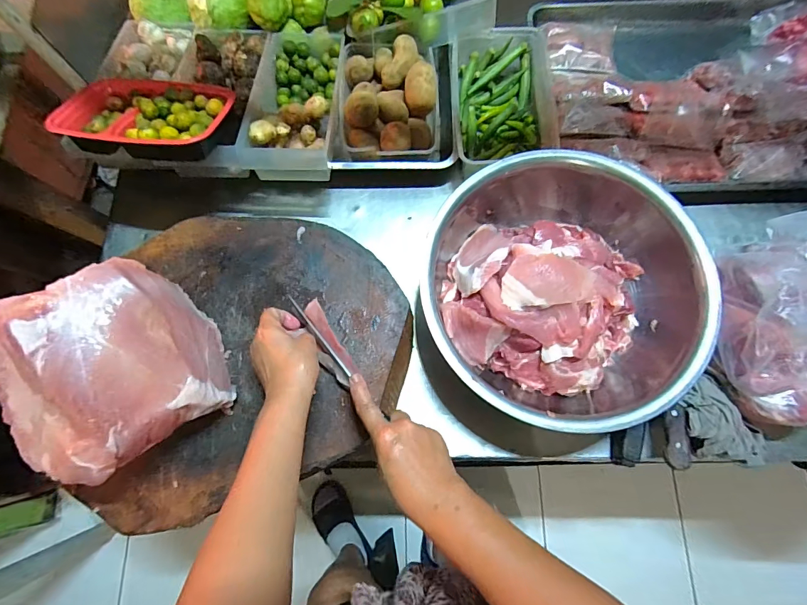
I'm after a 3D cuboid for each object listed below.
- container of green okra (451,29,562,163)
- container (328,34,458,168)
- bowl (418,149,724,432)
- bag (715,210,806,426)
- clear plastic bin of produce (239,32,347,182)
[{"bbox_3d":[0.161,-0.342,0.683,0.159,0.058,0.251,-1,77,0],"label":"container of green okra"},{"bbox_3d":[-0.018,-0.339,0.673,0.181,0.095,0.235,-1,77,-1],"label":"container"},{"bbox_3d":[0.210,-0.028,0.588,0.360,0.151,0.395,0,77,0],"label":"bowl"},{"bbox_3d":[0.509,0.017,0.501,0.165,0.146,0.258,1,77,0],"label":"bag"},{"bbox_3d":[-0.170,-0.334,0.654,0.129,0.070,0.310,0,63,0],"label":"clear plastic bin of produce"}]

